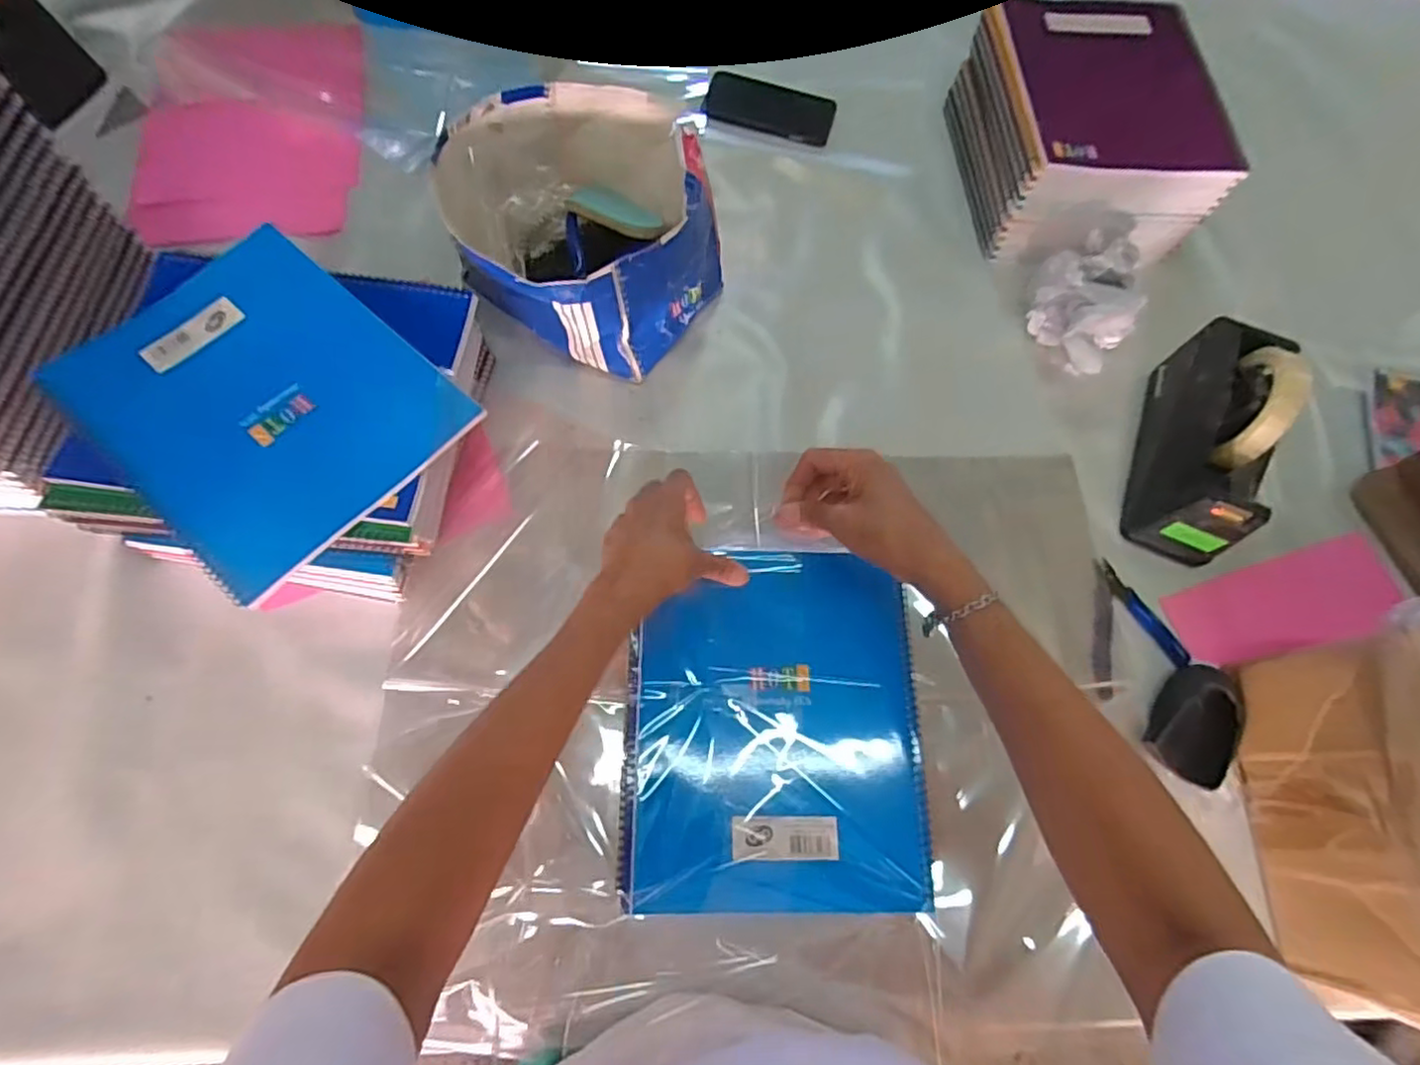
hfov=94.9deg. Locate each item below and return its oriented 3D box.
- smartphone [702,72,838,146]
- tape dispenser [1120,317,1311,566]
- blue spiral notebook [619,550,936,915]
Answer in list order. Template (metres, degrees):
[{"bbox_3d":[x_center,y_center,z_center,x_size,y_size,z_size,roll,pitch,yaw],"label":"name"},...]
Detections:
[{"bbox_3d":[0.070,-0.495,0.761,0.147,0.007,0.076,12,74,-4],"label":"smartphone"},{"bbox_3d":[0.444,-0.086,0.580,0.068,0.125,0.192,18,69,4],"label":"tape dispenser"},{"bbox_3d":[0.045,0.132,0.462,0.204,0.018,0.239,1,66,-2],"label":"blue spiral notebook"}]

